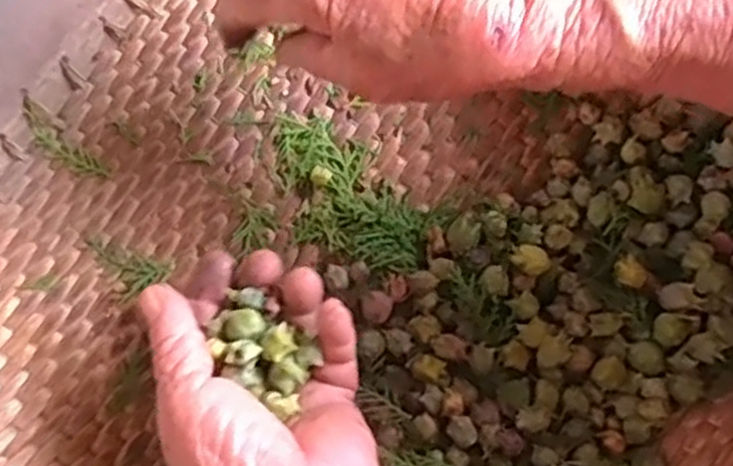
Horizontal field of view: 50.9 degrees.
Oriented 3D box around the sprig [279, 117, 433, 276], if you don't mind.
[{"bbox_3d":[-0.012,-0.016,0.384,0.093,0.017,0.051,43,81,12],"label":"sprig"}]

